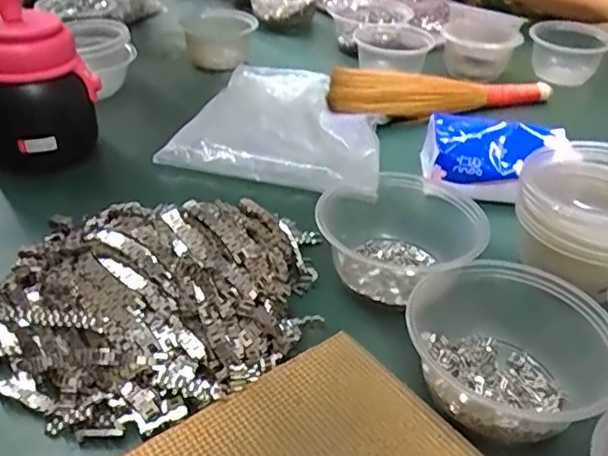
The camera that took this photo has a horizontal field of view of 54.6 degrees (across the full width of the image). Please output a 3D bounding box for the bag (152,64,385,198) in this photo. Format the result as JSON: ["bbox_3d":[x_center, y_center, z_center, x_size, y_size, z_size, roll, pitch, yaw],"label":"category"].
[{"bbox_3d":[-0.011,-0.136,0.708,0.226,0.019,0.263,10,38,11],"label":"bag"}]

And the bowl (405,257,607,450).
[{"bbox_3d":[0.136,0.078,0.399,0.132,0.052,0.133,1,37,-1],"label":"bowl"}]

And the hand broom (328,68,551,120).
[{"bbox_3d":[0.187,-0.175,0.755,0.320,0.060,0.039,-10,38,-15],"label":"hand broom"}]

